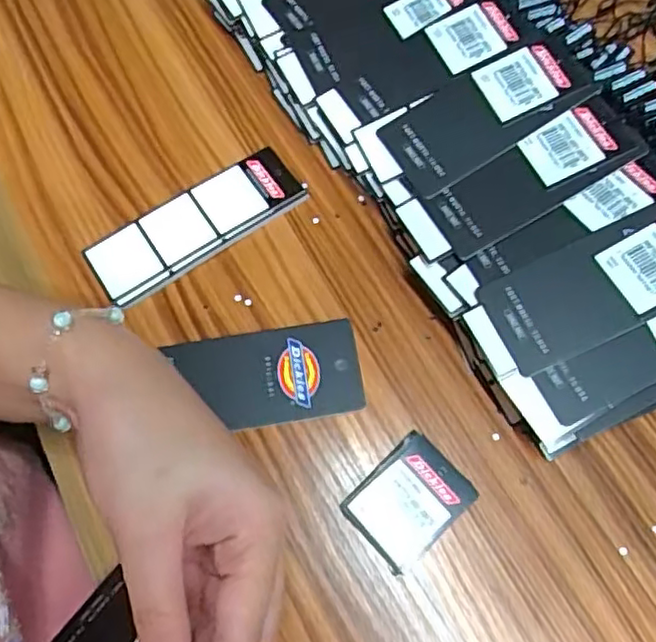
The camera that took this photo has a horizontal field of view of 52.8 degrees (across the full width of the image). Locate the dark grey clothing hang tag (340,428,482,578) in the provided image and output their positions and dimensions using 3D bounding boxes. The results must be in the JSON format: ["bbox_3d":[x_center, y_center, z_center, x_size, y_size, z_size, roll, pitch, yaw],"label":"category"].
[{"bbox_3d":[0.037,0.082,0.303,0.051,0.007,0.041,-41,72,-14],"label":"dark grey clothing hang tag"}]

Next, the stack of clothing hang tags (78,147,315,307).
[{"bbox_3d":[-0.073,-0.053,0.363,0.119,0.008,0.041,-33,70,-11],"label":"stack of clothing hang tags"}]

